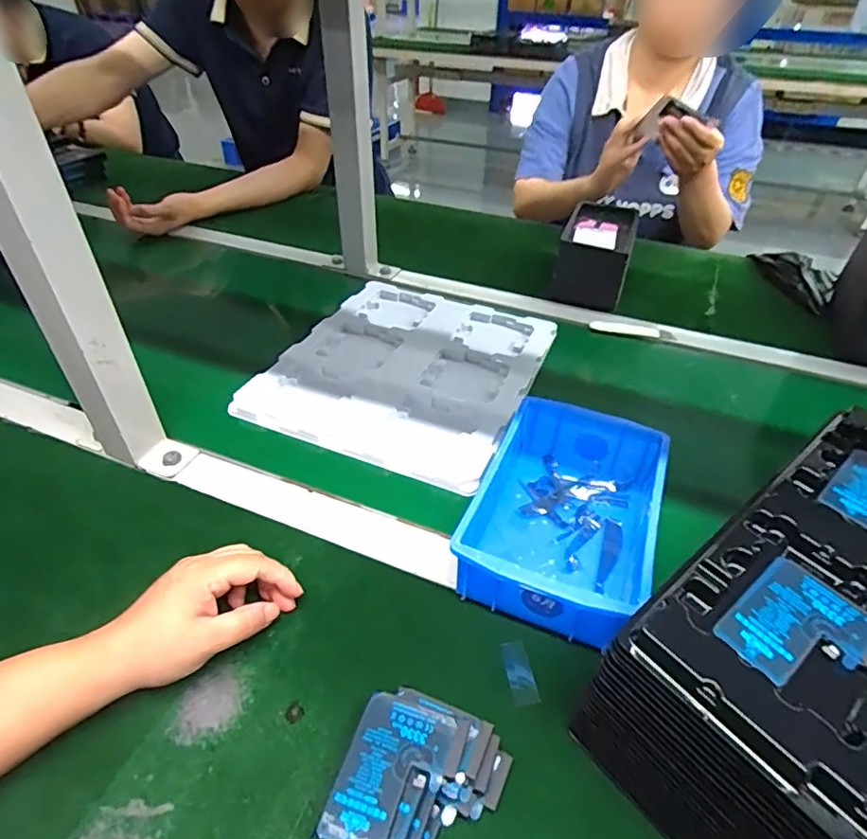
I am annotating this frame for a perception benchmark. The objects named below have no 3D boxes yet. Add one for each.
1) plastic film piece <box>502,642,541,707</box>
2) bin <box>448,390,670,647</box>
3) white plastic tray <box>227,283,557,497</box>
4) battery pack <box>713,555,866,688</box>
[{"bbox_3d":[0.059,0.173,0.369,0.018,0.004,0.041,0,43,-13],"label":"plastic film piece"},{"bbox_3d":[0.106,0.069,0.436,0.130,0.061,0.200,17,43,17],"label":"bin"},{"bbox_3d":[-0.027,-0.066,0.630,0.274,0.015,0.316,16,43,18],"label":"white plastic tray"},{"bbox_3d":[0.186,0.106,0.270,0.077,0.005,0.059,-25,47,-28],"label":"battery pack"}]

